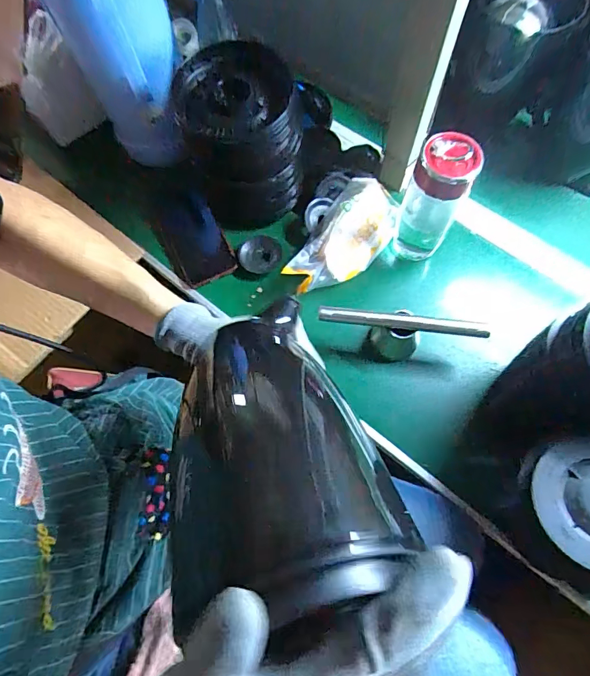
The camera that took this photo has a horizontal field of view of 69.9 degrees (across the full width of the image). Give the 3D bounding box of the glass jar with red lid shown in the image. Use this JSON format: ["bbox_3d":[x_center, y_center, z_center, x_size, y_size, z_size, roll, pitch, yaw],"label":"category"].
[{"bbox_3d":[0.171,-0.168,0.533,0.064,0.177,0.059,0,69,1],"label":"glass jar with red lid"}]

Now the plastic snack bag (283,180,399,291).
[{"bbox_3d":[0.071,-0.138,0.584,0.094,0.060,0.198,30,72,12],"label":"plastic snack bag"}]

